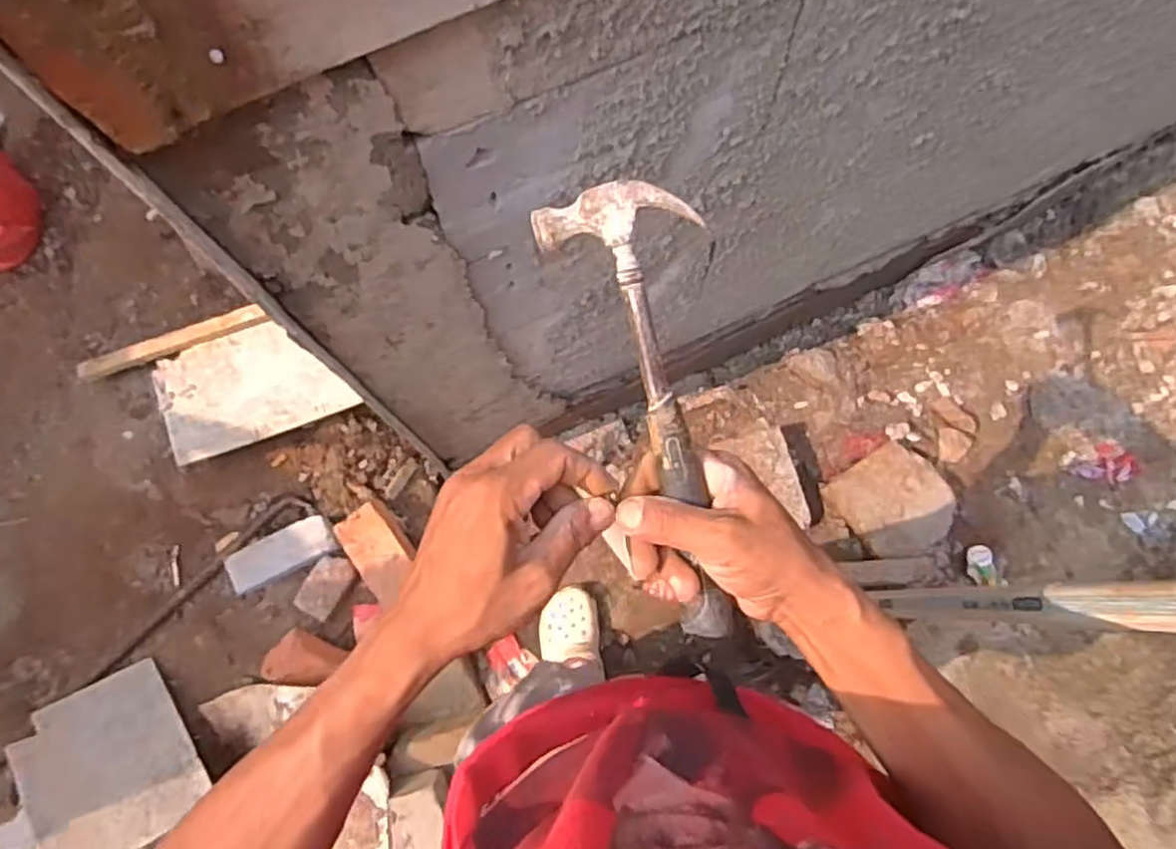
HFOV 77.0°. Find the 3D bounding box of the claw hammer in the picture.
[{"bbox_3d":[0.042,-0.001,0.423,0.079,0.026,0.268,-15,99,-2],"label":"claw hammer"}]

